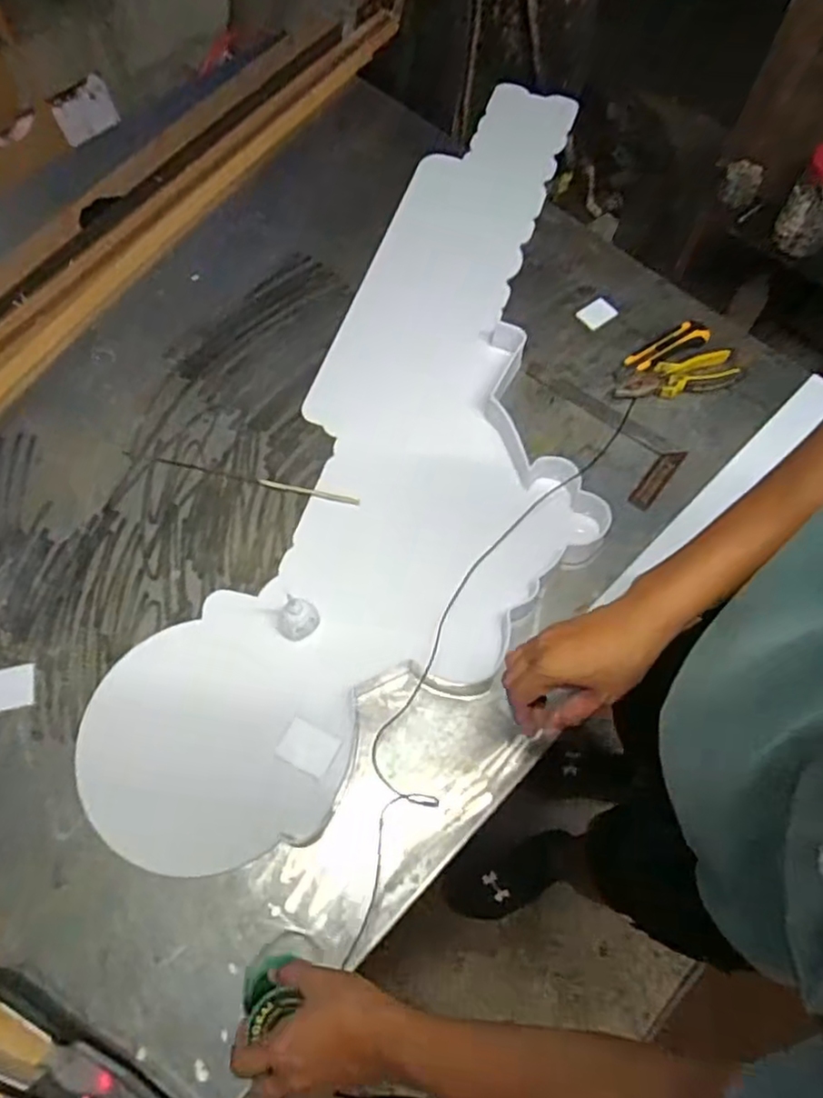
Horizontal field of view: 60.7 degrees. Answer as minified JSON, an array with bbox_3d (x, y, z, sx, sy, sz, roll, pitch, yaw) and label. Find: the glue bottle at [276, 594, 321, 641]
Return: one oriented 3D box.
[{"bbox_3d":[-0.138,0.077,0.824,0.045,0.072,0.043,1,65,-2],"label":"glue bottle"}]

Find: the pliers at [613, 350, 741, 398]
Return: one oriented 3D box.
[{"bbox_3d":[0.383,-0.246,1.011,0.181,0.020,0.053,-14,66,-8],"label":"pliers"}]

